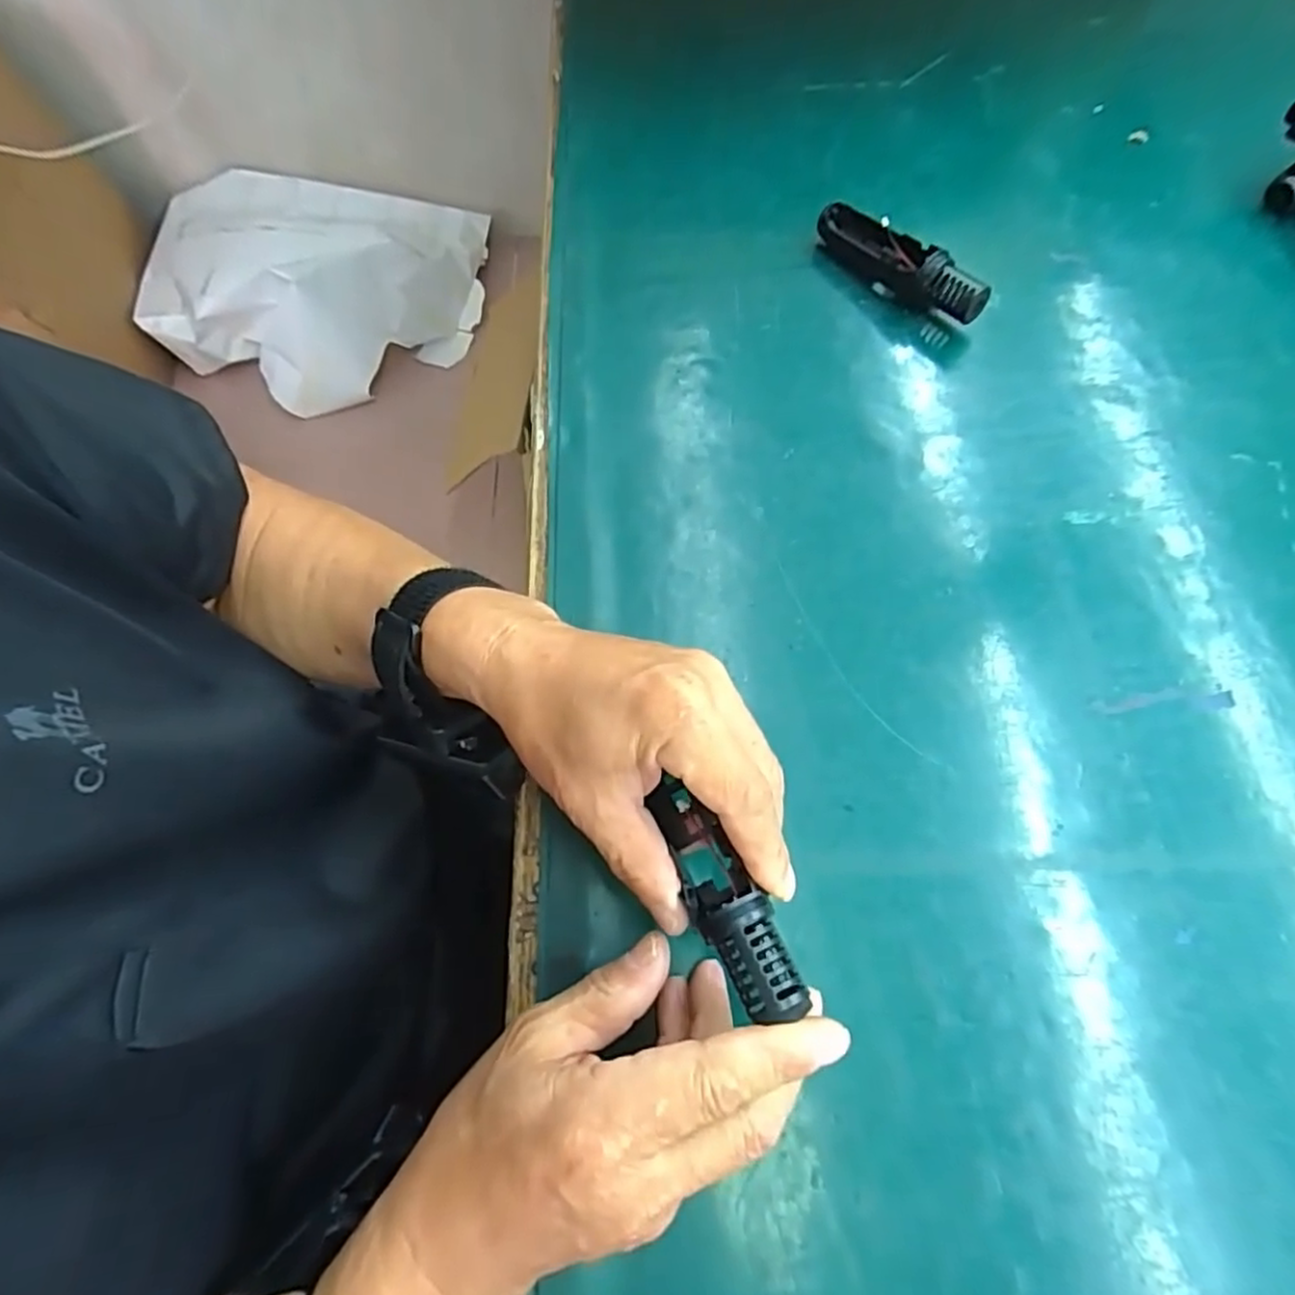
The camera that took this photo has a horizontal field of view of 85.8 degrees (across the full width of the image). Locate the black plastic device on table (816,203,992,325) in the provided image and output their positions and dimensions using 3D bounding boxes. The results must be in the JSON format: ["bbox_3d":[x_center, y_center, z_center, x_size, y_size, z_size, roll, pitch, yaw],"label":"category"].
[{"bbox_3d":[0.158,-0.243,0.440,0.030,0.034,0.121,-40,71,-14],"label":"black plastic device on table"}]

